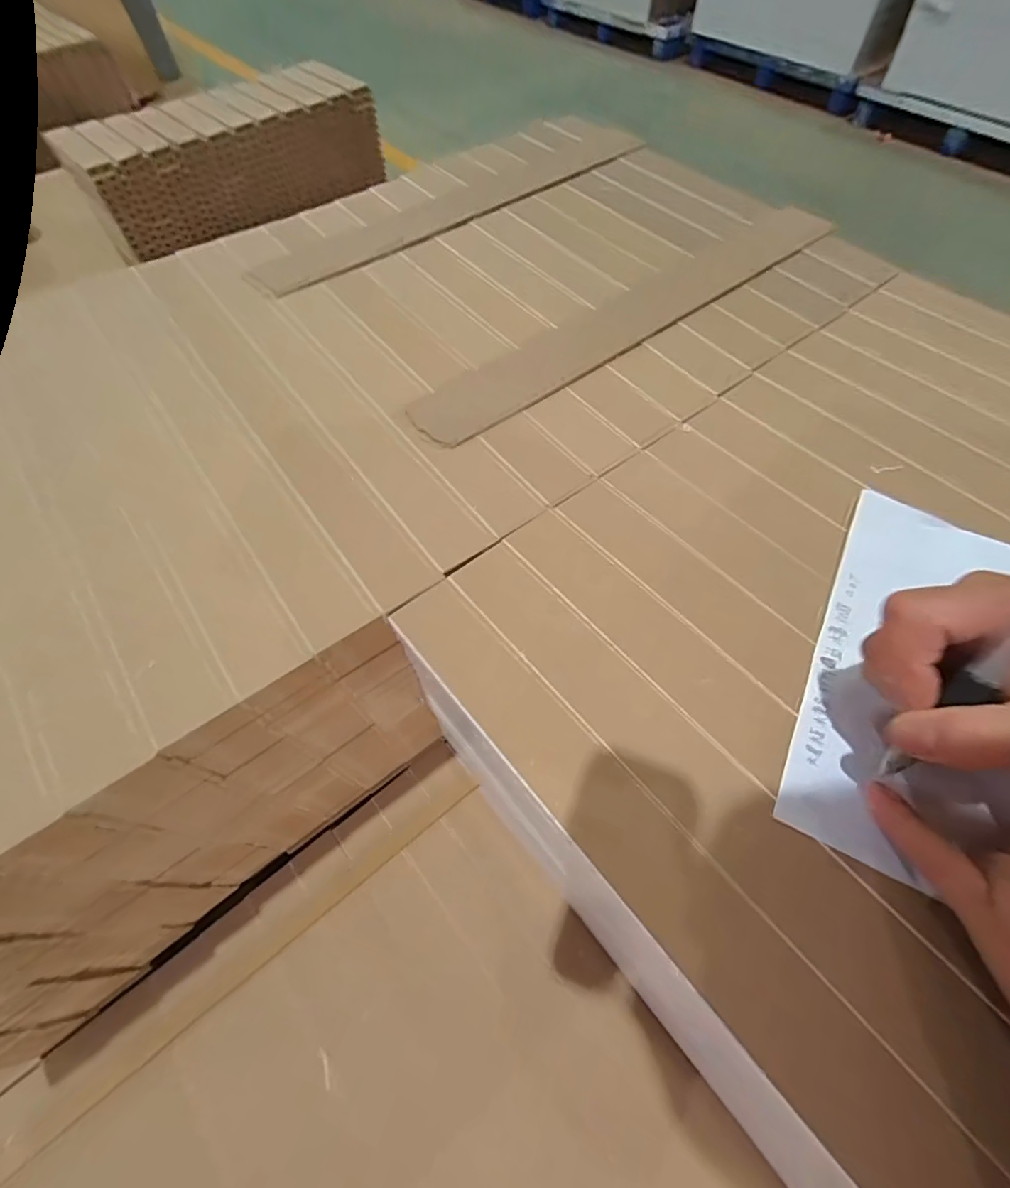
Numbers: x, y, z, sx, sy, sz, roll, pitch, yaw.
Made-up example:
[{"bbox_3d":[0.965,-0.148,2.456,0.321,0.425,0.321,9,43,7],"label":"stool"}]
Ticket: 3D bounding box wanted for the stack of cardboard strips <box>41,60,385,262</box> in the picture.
[{"bbox_3d":[-0.457,-0.750,0.897,0.478,0.131,0.200,-34,65,-18],"label":"stack of cardboard strips"}]

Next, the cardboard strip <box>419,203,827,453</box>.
[{"bbox_3d":[0.104,-0.226,0.414,0.412,0.010,0.060,-36,65,-19],"label":"cardboard strip"}]

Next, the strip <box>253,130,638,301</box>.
[{"bbox_3d":[-0.042,-0.380,0.509,0.433,0.009,0.071,-34,65,-19],"label":"strip"}]

